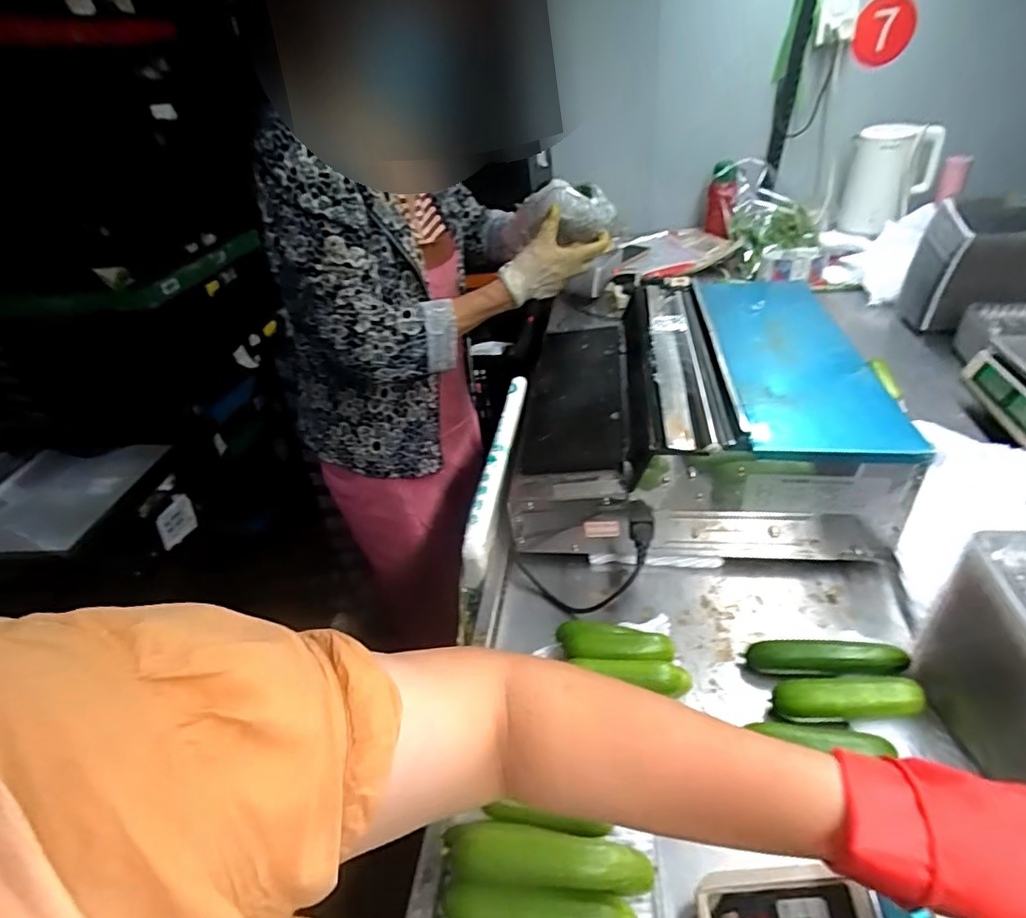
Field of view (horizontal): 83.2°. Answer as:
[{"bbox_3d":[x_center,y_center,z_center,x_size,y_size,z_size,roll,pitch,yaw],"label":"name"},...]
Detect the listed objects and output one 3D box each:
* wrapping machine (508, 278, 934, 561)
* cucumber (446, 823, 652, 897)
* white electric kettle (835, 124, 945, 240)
[{"bbox_3d":[0.245,-0.088,0.836,0.435,0.165,0.503,2,37,11],"label":"wrapping machine"},{"bbox_3d":[0.024,0.288,0.420,0.148,0.034,0.039,-1,37,8],"label":"cucumber"},{"bbox_3d":[0.946,-0.715,1.463,0.188,0.224,0.143,19,44,30],"label":"white electric kettle"}]

